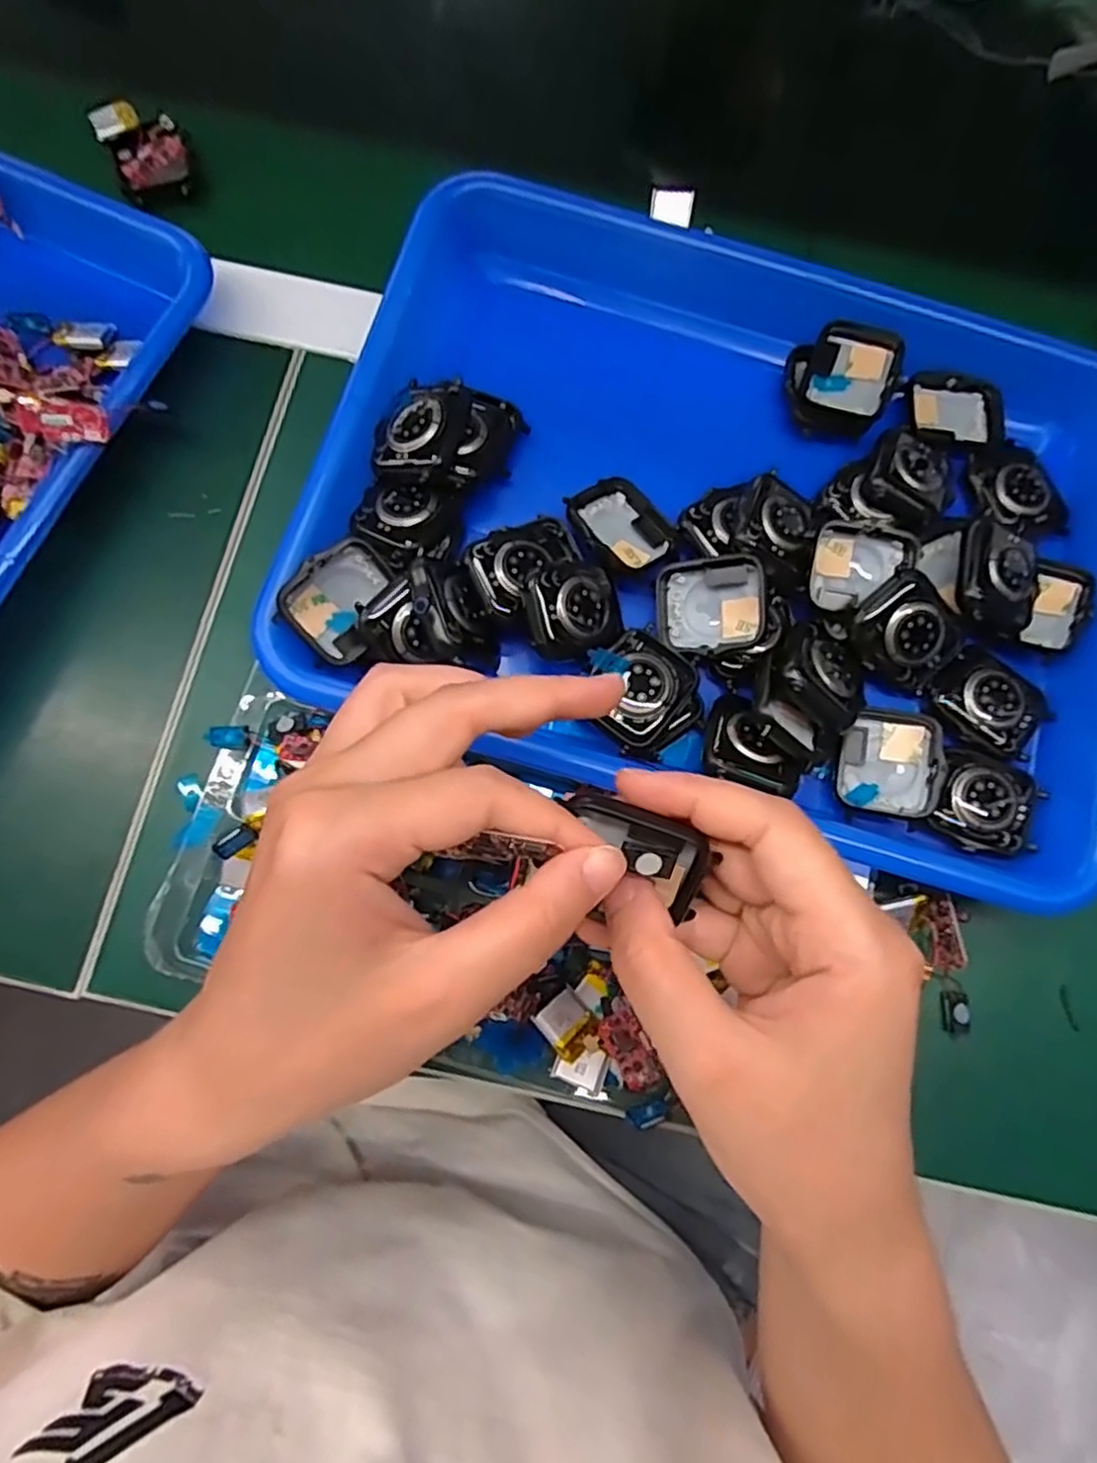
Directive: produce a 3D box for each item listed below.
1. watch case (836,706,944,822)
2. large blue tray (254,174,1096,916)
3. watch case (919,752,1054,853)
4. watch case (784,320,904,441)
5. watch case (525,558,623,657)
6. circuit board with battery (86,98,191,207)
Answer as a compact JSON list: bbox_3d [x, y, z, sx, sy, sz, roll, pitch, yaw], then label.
[{"bbox_3d":[0.132,0.011,0.275,0.037,0.010,0.041,11,77,-1],"label":"watch case"},{"bbox_3d":[0.078,-0.096,0.300,0.324,0.053,0.266,16,77,1],"label":"large blue tray"},{"bbox_3d":[0.169,0.028,0.273,0.041,0.006,0.037,20,77,1],"label":"watch case"},{"bbox_3d":[0.126,-0.152,0.307,0.044,0.015,0.047,20,77,2],"label":"watch case"},{"bbox_3d":[0.010,-0.047,0.269,0.039,0.008,0.035,-16,97,-28],"label":"watch case"},{"bbox_3d":[-0.194,-0.283,0.343,0.037,0.014,0.053,-26,80,-8],"label":"circuit board with battery"}]

